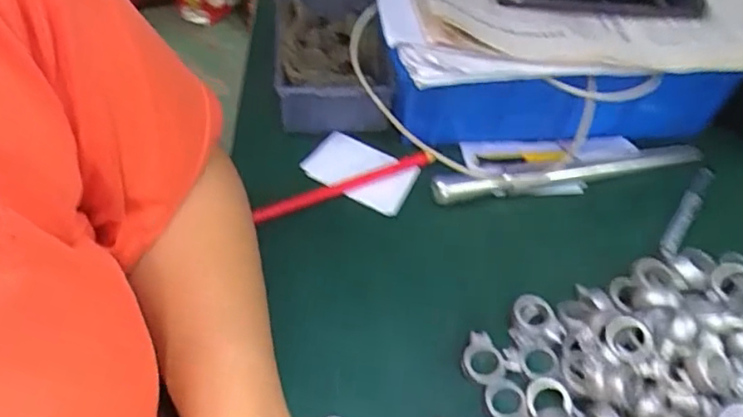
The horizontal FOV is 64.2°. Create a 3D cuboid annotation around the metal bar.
[{"bbox_3d":[0.162,-0.029,0.483,0.232,0.015,0.018,-7,52,-10],"label":"metal bar"}]

